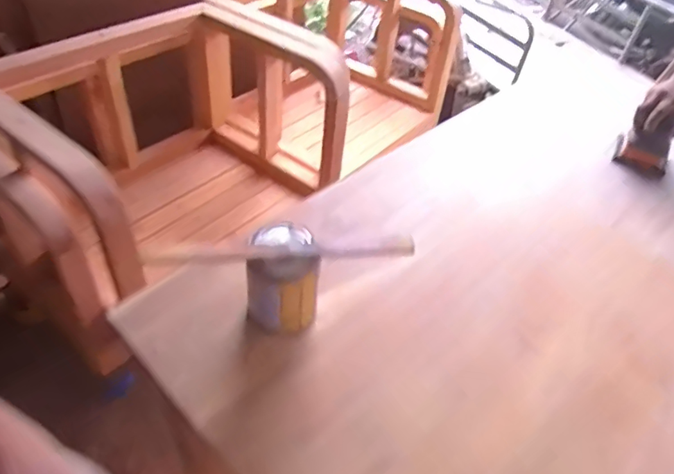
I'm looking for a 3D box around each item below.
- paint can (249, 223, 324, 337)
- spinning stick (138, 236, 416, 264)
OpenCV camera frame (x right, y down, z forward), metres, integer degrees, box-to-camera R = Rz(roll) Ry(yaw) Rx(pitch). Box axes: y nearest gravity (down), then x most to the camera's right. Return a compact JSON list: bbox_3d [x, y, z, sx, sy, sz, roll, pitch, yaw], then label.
[{"bbox_3d":[-0.073,0.061,0.724,0.099,0.137,0.107,4,42,-4],"label":"paint can"},{"bbox_3d":[-0.072,0.018,0.673,0.360,0.022,0.023,-1,45,-9],"label":"spinning stick"}]

